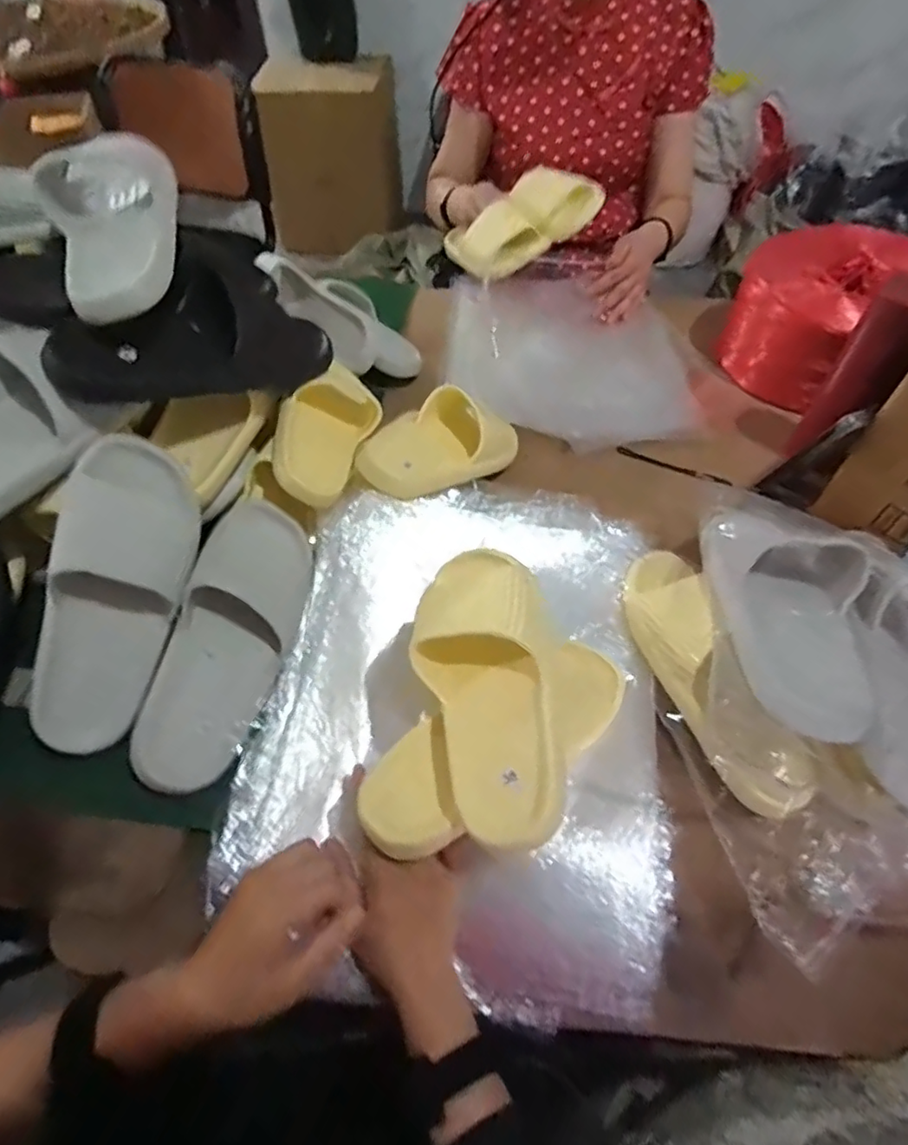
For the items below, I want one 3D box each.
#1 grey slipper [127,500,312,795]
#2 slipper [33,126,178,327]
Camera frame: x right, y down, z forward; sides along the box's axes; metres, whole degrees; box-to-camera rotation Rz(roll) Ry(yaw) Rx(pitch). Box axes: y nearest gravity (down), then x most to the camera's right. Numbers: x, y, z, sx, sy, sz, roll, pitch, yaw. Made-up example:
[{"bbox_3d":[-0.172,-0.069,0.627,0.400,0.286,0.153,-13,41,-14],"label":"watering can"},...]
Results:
[{"bbox_3d":[-0.210,0.058,0.555,0.094,0.087,0.274,13,72,10],"label":"grey slipper"},{"bbox_3d":[-0.327,-0.349,0.588,0.119,0.063,0.267,-19,56,-13],"label":"slipper"}]

